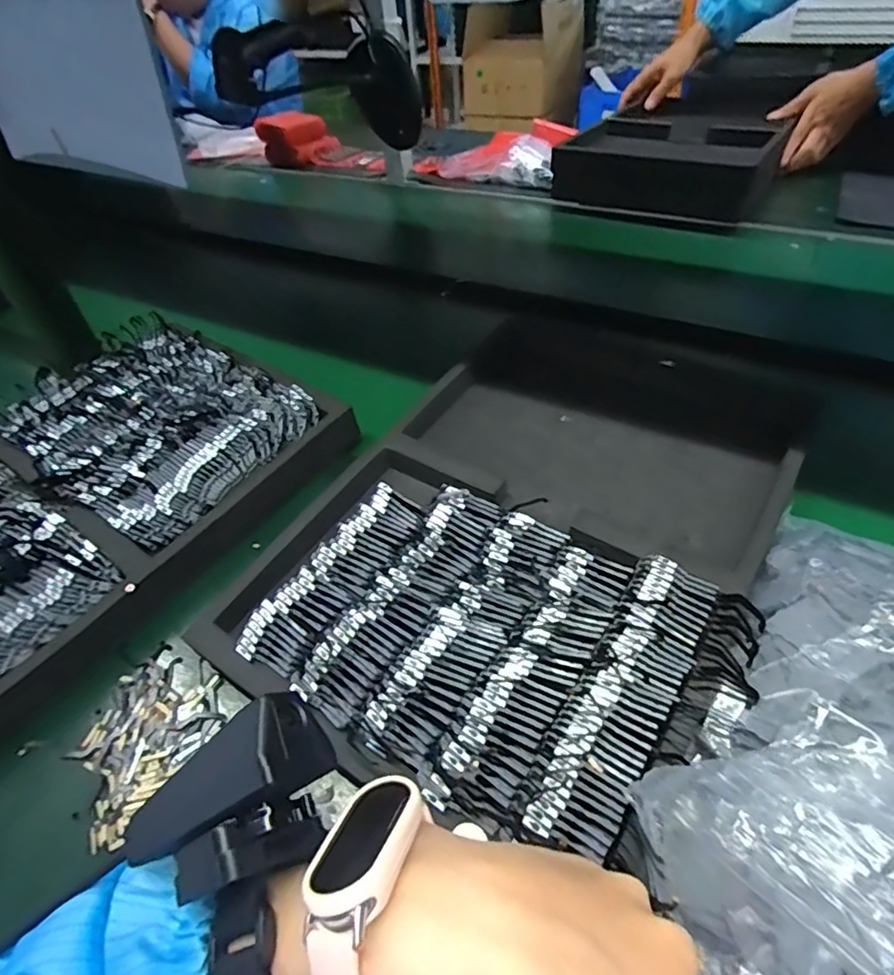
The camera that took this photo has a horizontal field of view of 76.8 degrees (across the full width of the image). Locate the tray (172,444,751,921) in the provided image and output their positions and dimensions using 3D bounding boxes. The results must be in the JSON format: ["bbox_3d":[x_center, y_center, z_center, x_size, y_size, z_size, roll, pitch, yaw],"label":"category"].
[{"bbox_3d":[0.014,0.083,0.358,0.302,0.038,0.217,26,53,28],"label":"tray"}]

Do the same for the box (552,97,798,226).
[{"bbox_3d":[0.358,-0.522,0.916,0.298,0.090,0.257,21,51,24],"label":"box"}]

